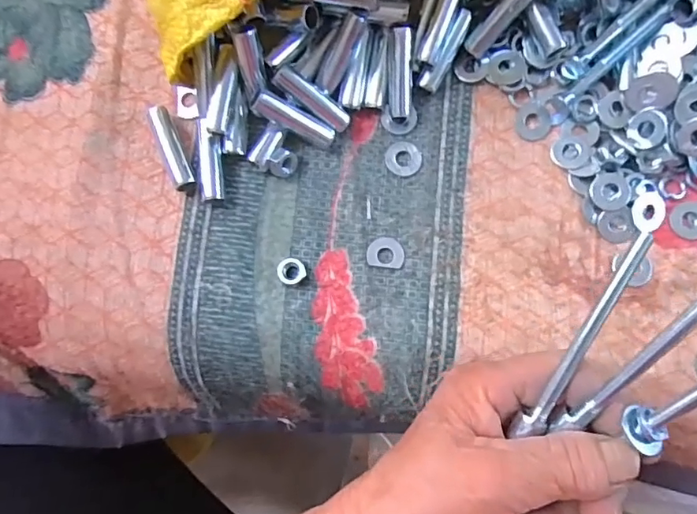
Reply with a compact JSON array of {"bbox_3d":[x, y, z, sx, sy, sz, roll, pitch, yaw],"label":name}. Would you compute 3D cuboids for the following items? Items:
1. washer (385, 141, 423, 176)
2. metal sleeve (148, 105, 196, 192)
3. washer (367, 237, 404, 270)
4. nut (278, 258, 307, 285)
[{"bbox_3d":[0.028,-0.050,0.264,0.018,0.004,0.018,0,77,-1],"label":"washer"},{"bbox_3d":[-0.088,-0.055,0.257,0.010,0.010,0.044,-25,86,5],"label":"metal sleeve"},{"bbox_3d":[0.019,-0.002,0.255,0.018,0.004,0.015,7,89,6],"label":"washer"},{"bbox_3d":[-0.028,0.007,0.253,0.013,0.007,0.013,0,89,6],"label":"nut"}]

